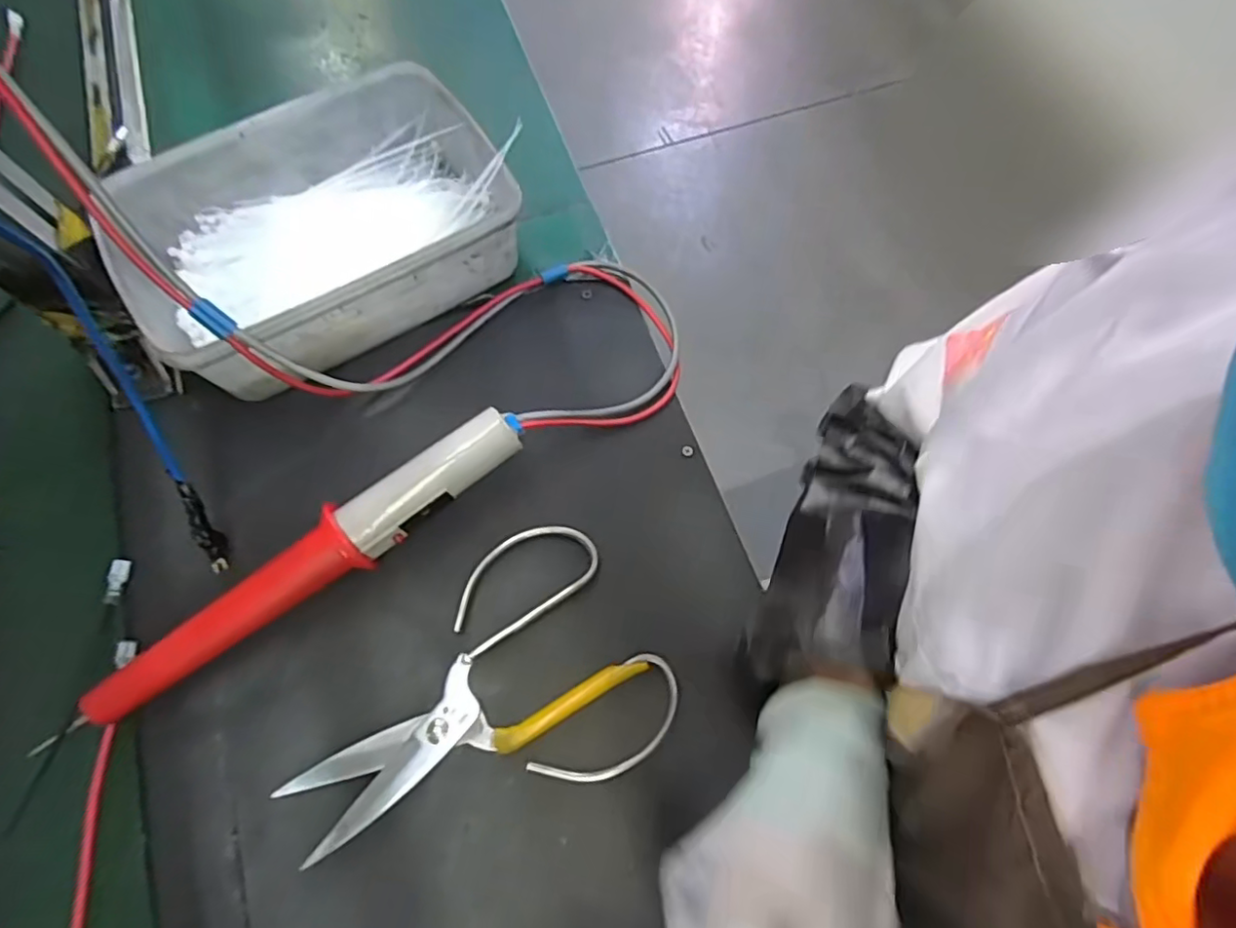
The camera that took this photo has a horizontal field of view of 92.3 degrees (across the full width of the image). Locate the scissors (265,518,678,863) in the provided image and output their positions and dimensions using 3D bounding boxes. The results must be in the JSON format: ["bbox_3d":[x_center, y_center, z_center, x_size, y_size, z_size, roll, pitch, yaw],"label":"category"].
[{"bbox_3d":[-0.075,0.126,0.315,0.189,0.007,0.137,-30,73,-12],"label":"scissors"}]

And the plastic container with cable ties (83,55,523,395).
[{"bbox_3d":[-0.185,-0.149,0.387,0.222,0.072,0.155,-33,73,-13],"label":"plastic container with cable ties"}]

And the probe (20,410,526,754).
[{"bbox_3d":[-0.162,0.053,0.326,0.253,0.038,0.033,-36,74,-14],"label":"probe"}]

